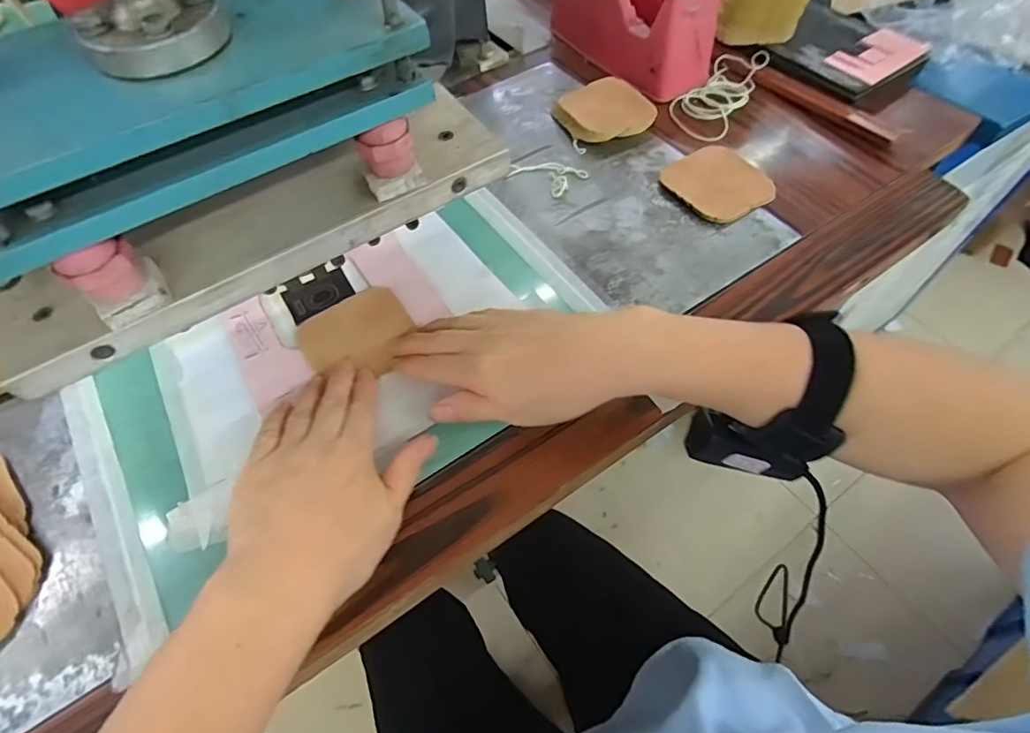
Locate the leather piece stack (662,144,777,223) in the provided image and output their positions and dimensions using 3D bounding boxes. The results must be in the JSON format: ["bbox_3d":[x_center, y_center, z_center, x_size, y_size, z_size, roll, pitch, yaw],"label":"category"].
[{"bbox_3d":[0.182,-0.161,0.458,0.081,0.016,0.075,-28,61,-14],"label":"leather piece stack"}]

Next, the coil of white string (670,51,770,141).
[{"bbox_3d":[0.207,-0.283,0.530,0.063,0.014,0.141,29,64,20],"label":"coil of white string"}]

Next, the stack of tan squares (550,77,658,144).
[{"bbox_3d":[0.088,-0.255,0.516,0.084,0.021,0.090,-16,59,-6],"label":"stack of tan squares"}]

